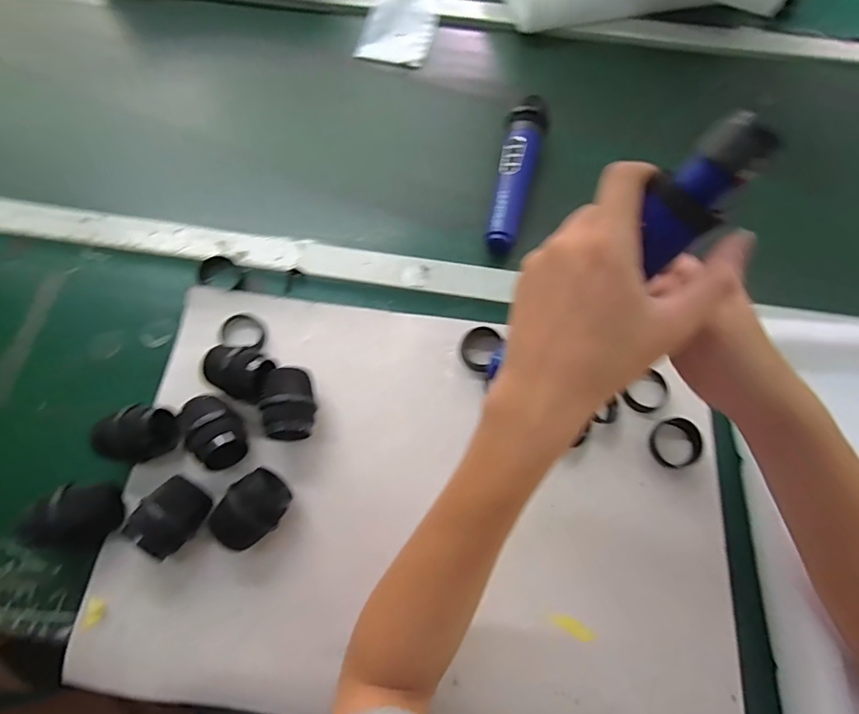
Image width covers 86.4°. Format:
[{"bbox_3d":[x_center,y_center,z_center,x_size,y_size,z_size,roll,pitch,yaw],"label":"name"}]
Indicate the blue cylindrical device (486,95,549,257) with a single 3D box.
[{"bbox_3d":[0.096,-0.201,0.508,0.043,0.041,0.194,12,68,4],"label":"blue cylindrical device"}]

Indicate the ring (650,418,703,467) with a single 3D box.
[{"bbox_3d":[0.219,0.076,0.405,0.042,0.015,0.040,0,67,-1],"label":"ring"}]

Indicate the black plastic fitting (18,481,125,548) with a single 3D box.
[{"bbox_3d":[-0.279,0.124,0.362,0.041,0.050,0.046,3,67,0],"label":"black plastic fitting"}]

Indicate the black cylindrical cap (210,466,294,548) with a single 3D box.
[{"bbox_3d":[-0.140,0.122,0.364,0.043,0.046,0.062,35,71,12],"label":"black cylindrical cap"}]

